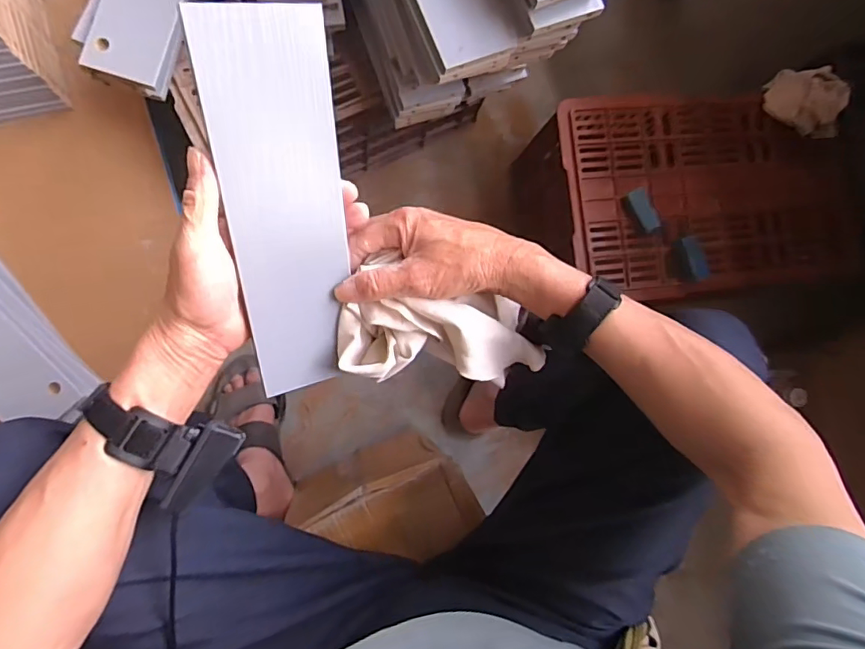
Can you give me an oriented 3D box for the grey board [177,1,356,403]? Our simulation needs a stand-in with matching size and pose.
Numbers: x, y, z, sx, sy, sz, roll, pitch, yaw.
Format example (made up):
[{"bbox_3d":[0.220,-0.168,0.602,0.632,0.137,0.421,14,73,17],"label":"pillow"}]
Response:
[{"bbox_3d":[-0.101,-0.071,0.365,0.079,0.006,0.262,-15,121,-23],"label":"grey board"}]

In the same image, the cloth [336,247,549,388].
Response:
[{"bbox_3d":[0.009,-0.001,0.428,0.167,0.064,0.092,3,86,-9],"label":"cloth"}]

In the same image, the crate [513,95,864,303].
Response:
[{"bbox_3d":[0.405,-0.188,0.866,0.464,0.237,0.303,-3,87,-9],"label":"crate"}]

